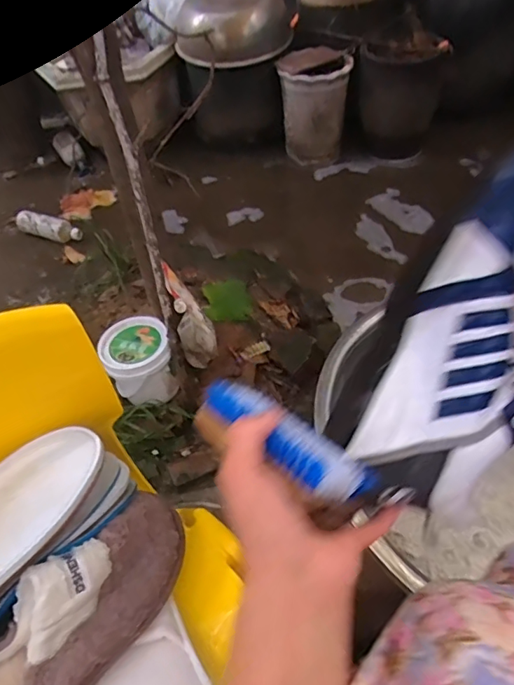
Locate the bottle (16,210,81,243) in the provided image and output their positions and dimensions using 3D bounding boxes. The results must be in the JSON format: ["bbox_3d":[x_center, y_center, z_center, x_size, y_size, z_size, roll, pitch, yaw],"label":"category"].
[{"bbox_3d":[-0.564,-0.310,1.406,0.187,0.064,0.054,11,47,17],"label":"bottle"}]

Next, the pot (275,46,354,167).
[{"bbox_3d":[0.168,-0.678,1.538,0.188,0.299,0.160,6,46,13],"label":"pot"}]

